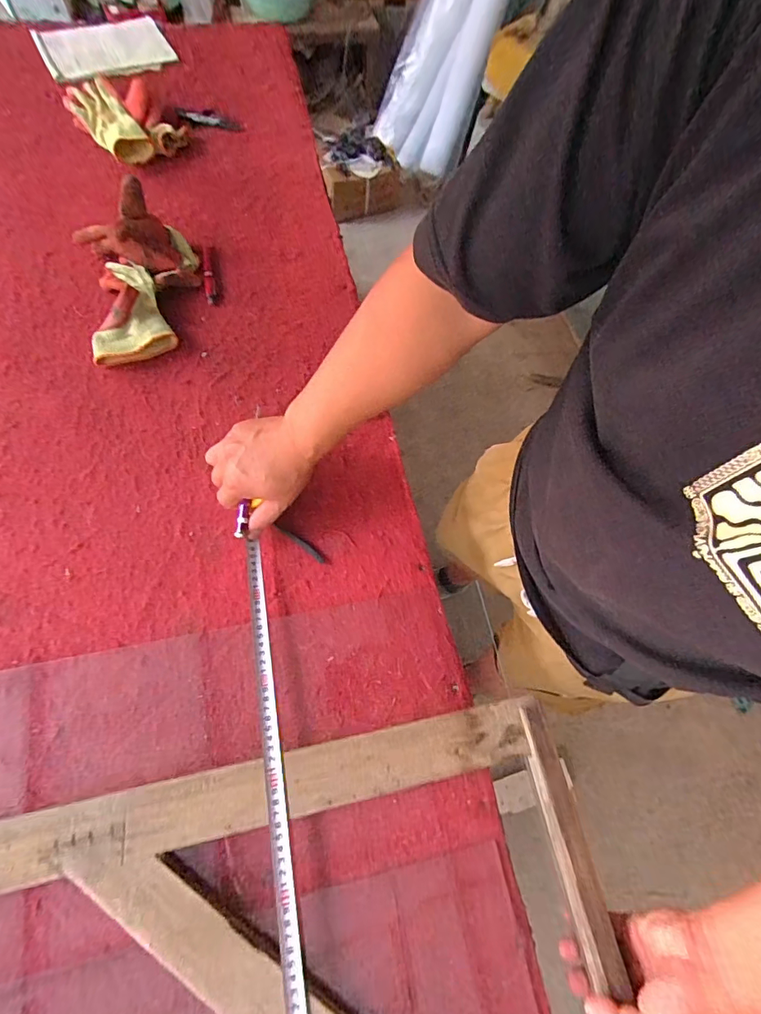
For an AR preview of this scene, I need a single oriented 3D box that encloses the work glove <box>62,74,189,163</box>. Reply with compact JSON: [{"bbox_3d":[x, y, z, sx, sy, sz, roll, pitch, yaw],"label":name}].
[{"bbox_3d":[-0.540,-0.833,0.958,0.179,0.041,0.288,-36,73,-17],"label":"work glove"}]

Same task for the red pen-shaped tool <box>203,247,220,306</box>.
[{"bbox_3d":[-0.298,-0.410,0.794,0.021,0.010,0.146,-11,68,-8],"label":"red pen-shaped tool"}]

